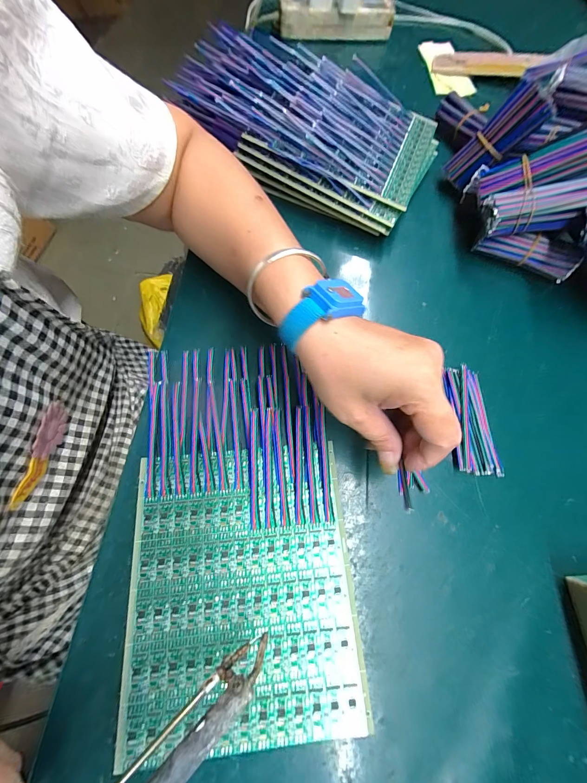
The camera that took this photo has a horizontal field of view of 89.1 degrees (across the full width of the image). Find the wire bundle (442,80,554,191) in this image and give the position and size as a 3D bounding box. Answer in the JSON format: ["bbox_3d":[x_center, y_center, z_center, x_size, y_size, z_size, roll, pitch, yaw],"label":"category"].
[{"bbox_3d":[0.231,-0.286,0.346,0.039,0.099,0.039,14,64,-32],"label":"wire bundle"}]

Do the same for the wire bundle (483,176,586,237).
[{"bbox_3d":[0.258,-0.188,0.306,0.105,0.034,0.031,-5,67,17],"label":"wire bundle"}]

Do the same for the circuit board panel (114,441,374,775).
[{"bbox_3d":[-0.039,0.141,0.226,0.163,0.004,0.188,-4,69,-4],"label":"circuit board panel"}]

